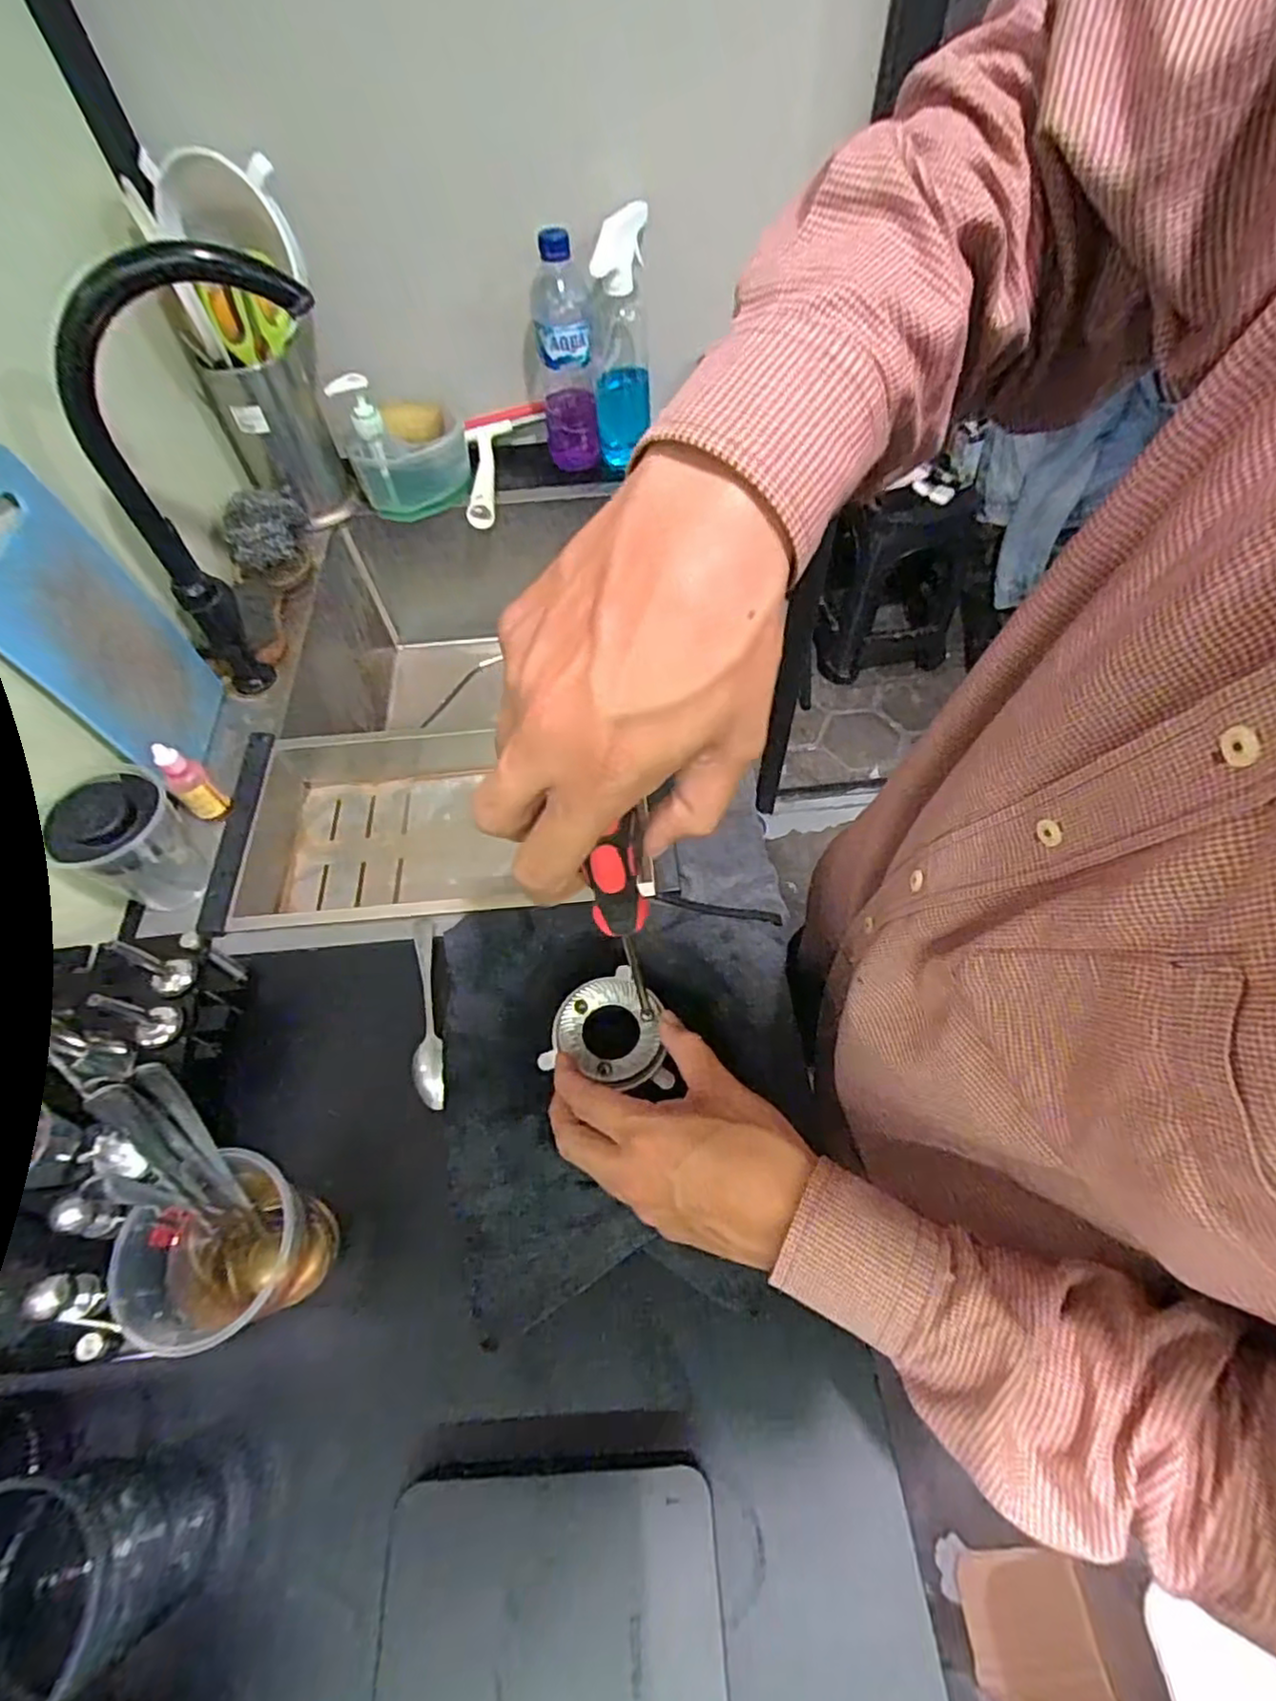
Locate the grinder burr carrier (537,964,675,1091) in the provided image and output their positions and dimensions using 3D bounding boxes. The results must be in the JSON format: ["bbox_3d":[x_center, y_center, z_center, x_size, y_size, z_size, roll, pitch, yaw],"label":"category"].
[{"bbox_3d":[-0.012,0.113,0.434,0.081,0.018,0.070,15,60,10],"label":"grinder burr carrier"}]

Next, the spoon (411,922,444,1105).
[{"bbox_3d":[-0.157,0.115,0.497,0.024,0.013,0.143,-13,58,-5],"label":"spoon"}]

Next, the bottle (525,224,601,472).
[{"bbox_3d":[-0.086,-0.552,0.774,0.070,0.224,0.058,-5,58,0],"label":"bottle"}]

